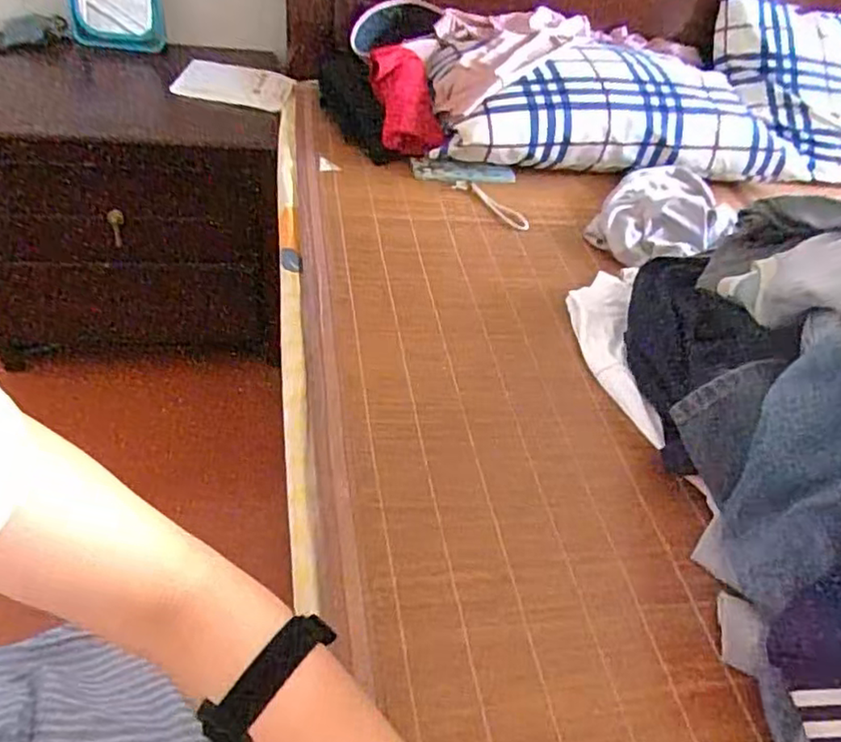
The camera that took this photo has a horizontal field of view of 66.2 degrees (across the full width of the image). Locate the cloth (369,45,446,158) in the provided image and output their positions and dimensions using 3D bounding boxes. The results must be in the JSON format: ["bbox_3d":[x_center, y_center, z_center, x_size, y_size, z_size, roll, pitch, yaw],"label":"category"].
[{"bbox_3d":[-0.025,-0.421,1.000,0.101,0.121,0.136,-5,46,-15],"label":"cloth"}]

